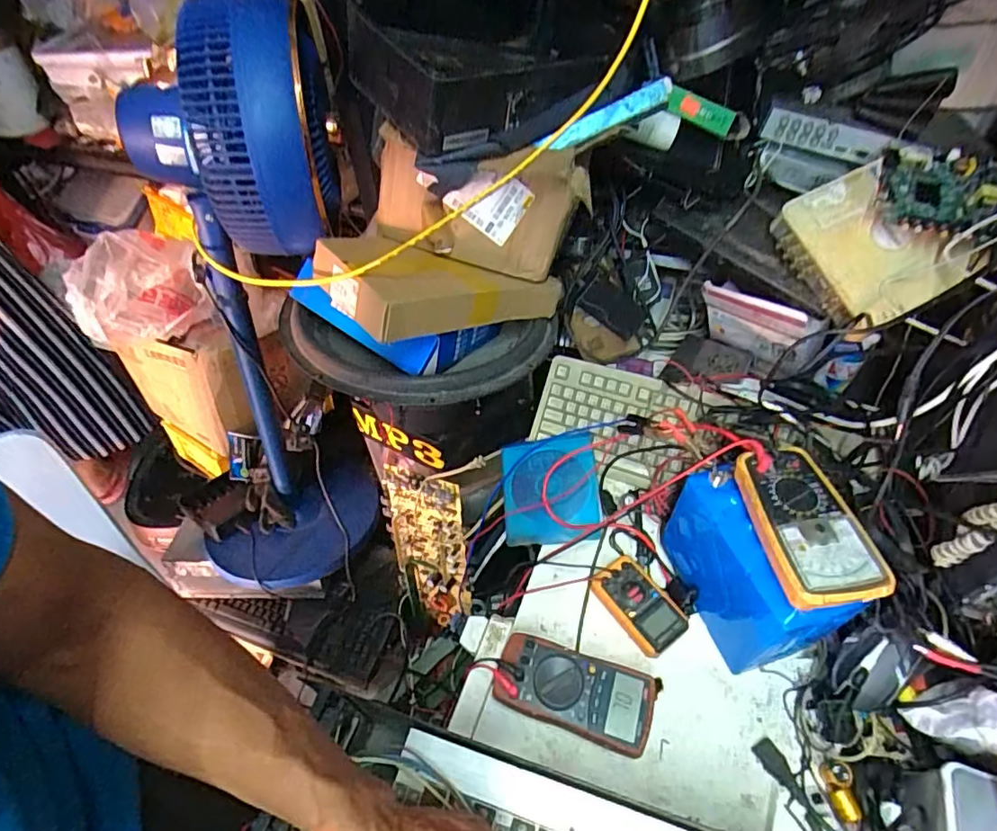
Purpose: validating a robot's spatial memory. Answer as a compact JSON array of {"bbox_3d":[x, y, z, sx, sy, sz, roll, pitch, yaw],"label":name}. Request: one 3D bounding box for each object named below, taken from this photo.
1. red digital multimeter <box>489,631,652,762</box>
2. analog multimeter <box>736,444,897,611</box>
[{"bbox_3d":[0.083,0.306,0.619,0.167,0.037,0.080,15,52,13],"label":"red digital multimeter"},{"bbox_3d":[0.298,0.103,0.539,0.091,0.031,0.156,-8,50,-5],"label":"analog multimeter"}]

